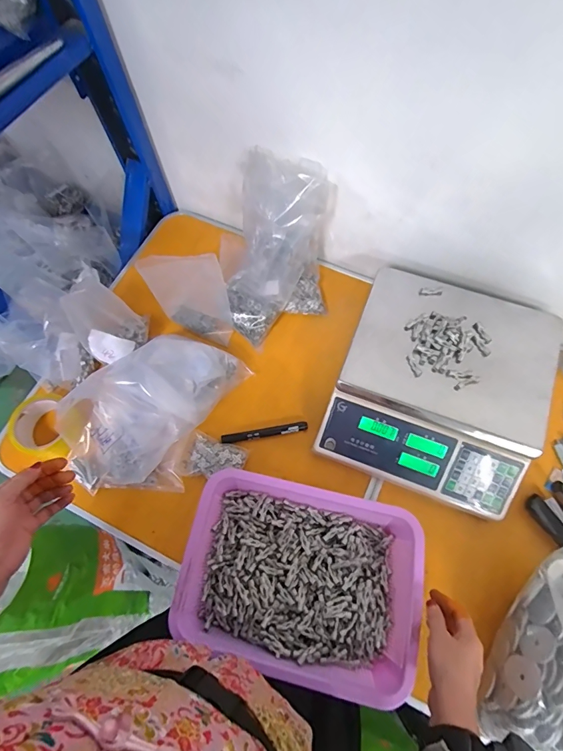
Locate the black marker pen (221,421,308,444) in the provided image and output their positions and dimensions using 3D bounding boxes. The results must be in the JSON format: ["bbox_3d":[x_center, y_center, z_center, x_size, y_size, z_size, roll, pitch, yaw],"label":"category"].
[{"bbox_3d":[-0.027,0.094,0.637,0.140,0.014,0.017,-11,68,-2],"label":"black marker pen"}]

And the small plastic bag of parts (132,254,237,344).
[{"bbox_3d":[-0.158,-0.129,0.656,0.131,0.166,0.034,5,58,9],"label":"small plastic bag of parts"}]

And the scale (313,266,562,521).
[{"bbox_3d":[0.239,0.018,0.598,0.281,0.115,0.301,20,70,10],"label":"scale"}]

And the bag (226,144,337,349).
[{"bbox_3d":[-0.008,-0.194,0.645,0.169,0.210,0.215,13,69,8],"label":"bag"}]

